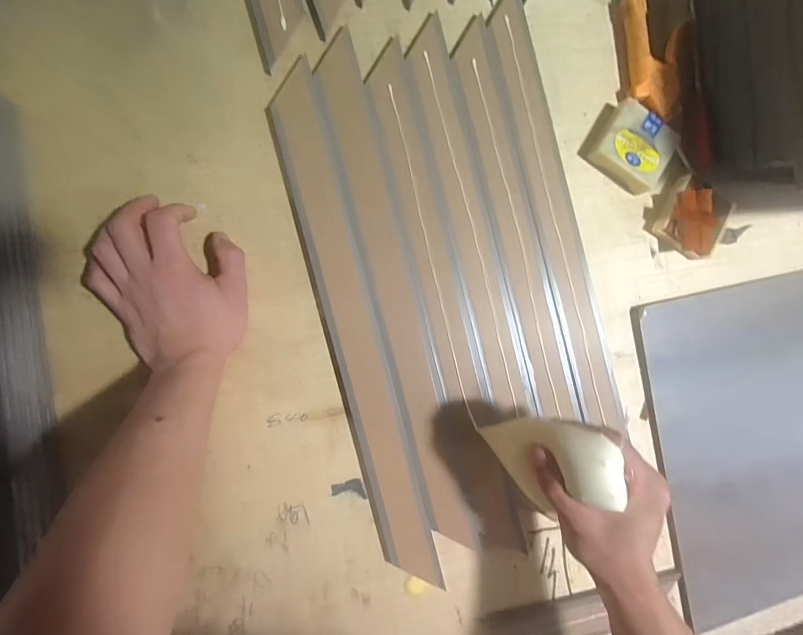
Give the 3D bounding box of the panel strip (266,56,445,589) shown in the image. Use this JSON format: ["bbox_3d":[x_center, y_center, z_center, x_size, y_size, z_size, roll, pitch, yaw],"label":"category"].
[{"bbox_3d":[-0.045,0.016,0.355,0.051,0.009,0.482,-15,93,-8],"label":"panel strip"}]

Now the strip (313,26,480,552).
[{"bbox_3d":[-0.007,-0.016,0.358,0.045,0.006,0.480,-15,93,-8],"label":"strip"}]

